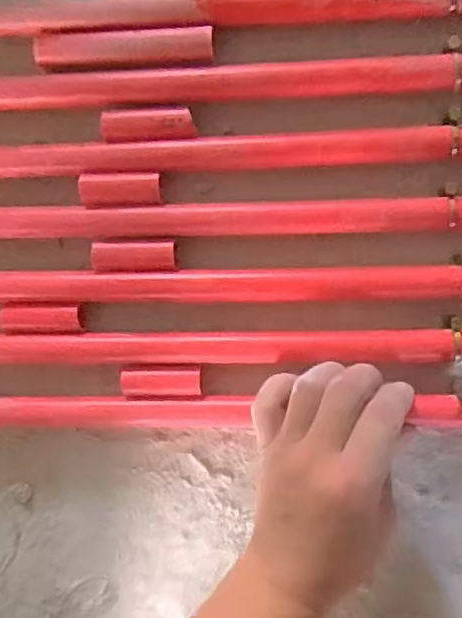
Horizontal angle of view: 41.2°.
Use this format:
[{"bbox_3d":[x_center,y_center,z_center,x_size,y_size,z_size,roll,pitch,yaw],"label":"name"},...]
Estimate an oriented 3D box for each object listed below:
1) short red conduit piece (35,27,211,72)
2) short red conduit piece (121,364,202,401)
[{"bbox_3d":[-0.067,-0.163,0.389,0.111,0.013,0.021,1,95,6],"label":"short red conduit piece"},{"bbox_3d":[-0.045,0.047,0.410,0.051,0.017,0.024,-4,95,6],"label":"short red conduit piece"}]

